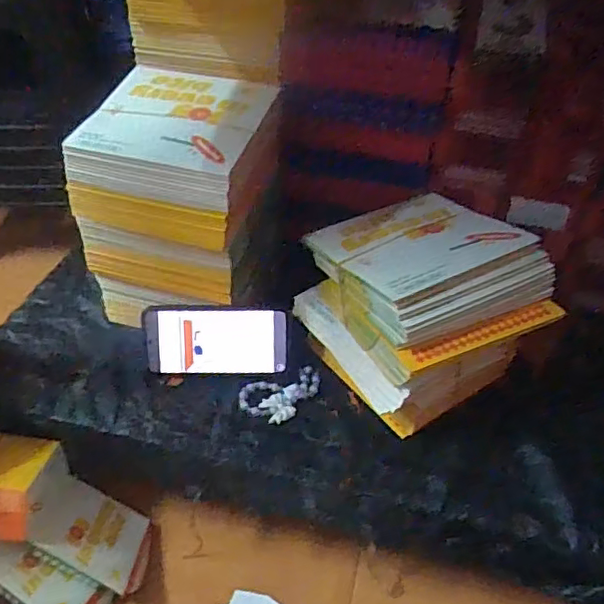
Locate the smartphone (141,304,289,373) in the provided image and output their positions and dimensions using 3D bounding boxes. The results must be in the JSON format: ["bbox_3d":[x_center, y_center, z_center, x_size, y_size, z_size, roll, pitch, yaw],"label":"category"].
[{"bbox_3d":[-0.094,0.042,0.639,0.153,0.074,0.005,1,6,-2],"label":"smartphone"}]

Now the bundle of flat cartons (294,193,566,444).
[{"bbox_3d":[0.123,0.005,0.610,0.176,0.161,0.194,-22,46,-23],"label":"bundle of flat cartons"}]

